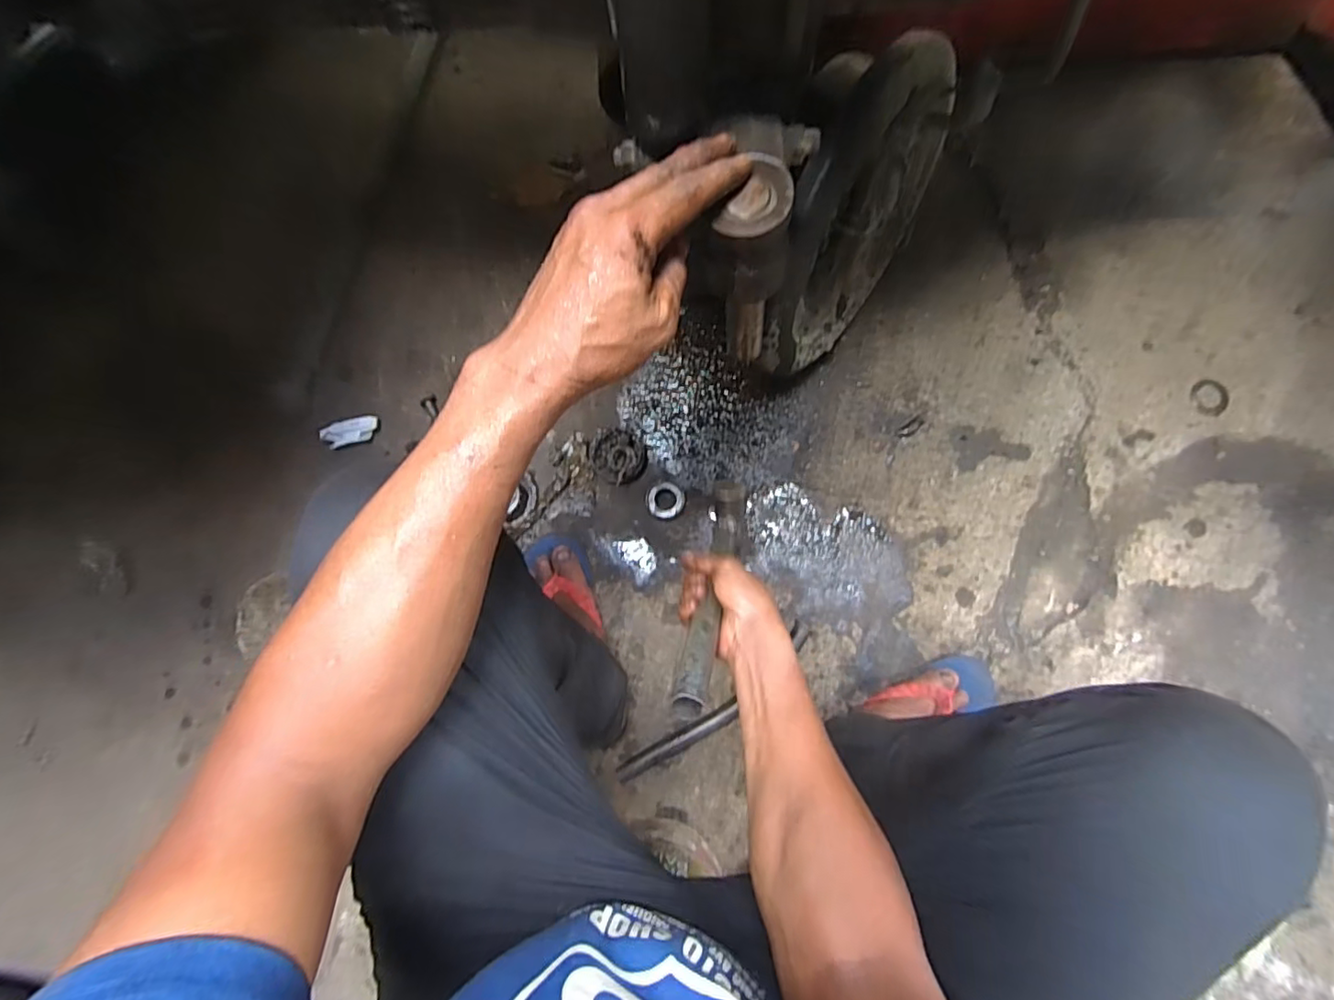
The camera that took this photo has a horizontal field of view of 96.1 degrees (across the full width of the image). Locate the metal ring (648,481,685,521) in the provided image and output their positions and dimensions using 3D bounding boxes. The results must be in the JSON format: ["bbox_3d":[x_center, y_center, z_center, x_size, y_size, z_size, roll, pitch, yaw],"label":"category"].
[{"bbox_3d":[-0.001,0.002,0.796,0.050,0.020,0.049,0,84,4],"label":"metal ring"}]

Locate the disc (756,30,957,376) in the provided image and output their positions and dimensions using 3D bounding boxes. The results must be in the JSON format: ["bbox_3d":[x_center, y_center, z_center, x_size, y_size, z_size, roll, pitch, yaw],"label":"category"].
[{"bbox_3d":[0.204,-0.297,0.645,0.045,0.313,0.312,35,130,17],"label":"disc"}]

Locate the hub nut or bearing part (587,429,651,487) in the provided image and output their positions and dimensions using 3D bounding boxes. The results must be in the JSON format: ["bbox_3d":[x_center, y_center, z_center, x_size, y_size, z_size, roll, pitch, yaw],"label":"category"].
[{"bbox_3d":[-0.065,-0.060,0.796,0.073,0.038,0.071,0,84,4],"label":"hub nut or bearing part"}]

